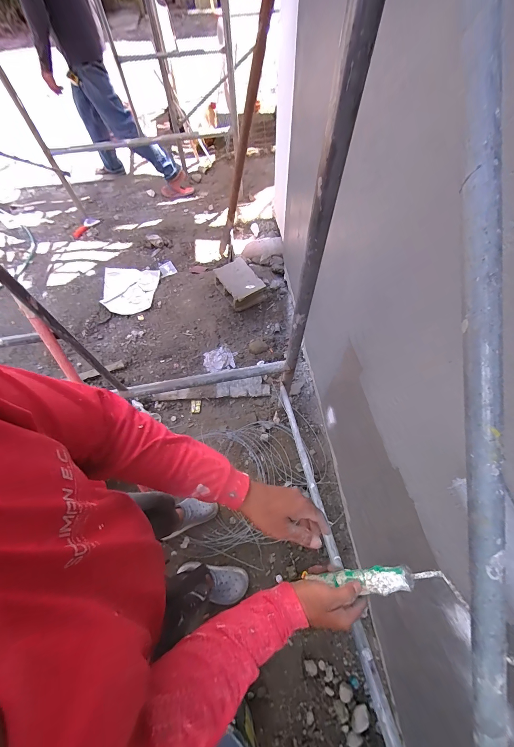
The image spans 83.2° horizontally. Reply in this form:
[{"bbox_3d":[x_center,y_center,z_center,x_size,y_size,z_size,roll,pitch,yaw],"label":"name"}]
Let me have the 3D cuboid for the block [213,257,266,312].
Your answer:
[{"bbox_3d":[-0.113,-0.536,1.779,0.218,0.139,0.273,-29,66,-12],"label":"block"}]

